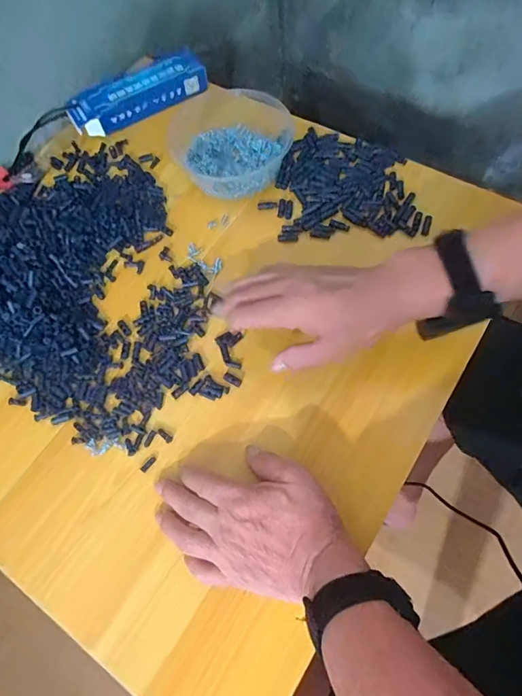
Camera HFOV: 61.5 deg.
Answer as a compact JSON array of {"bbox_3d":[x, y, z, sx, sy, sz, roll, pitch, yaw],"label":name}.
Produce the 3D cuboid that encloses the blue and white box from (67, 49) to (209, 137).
[{"bbox_3d":[-0.159,-0.330,0.571,0.178,0.034,0.059,-30,67,-10],"label":"blue and white box"}]

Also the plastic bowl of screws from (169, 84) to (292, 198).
[{"bbox_3d":[-0.037,-0.247,0.521,0.135,0.041,0.130,-1,65,3],"label":"plastic bowl of screws"}]

